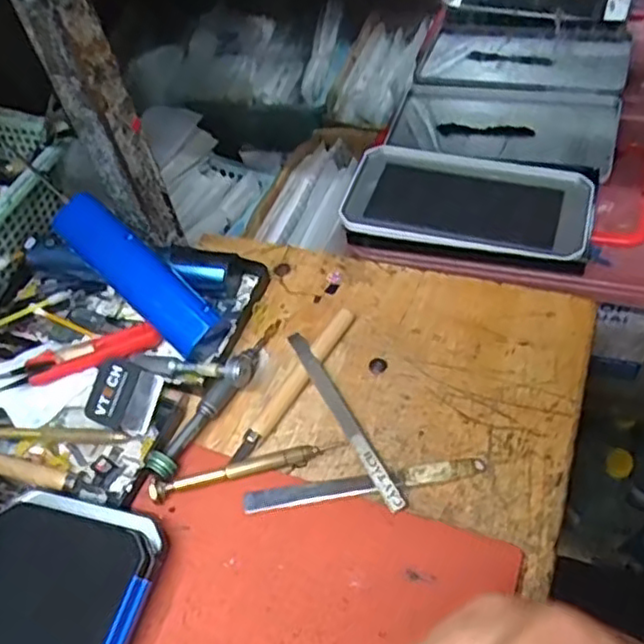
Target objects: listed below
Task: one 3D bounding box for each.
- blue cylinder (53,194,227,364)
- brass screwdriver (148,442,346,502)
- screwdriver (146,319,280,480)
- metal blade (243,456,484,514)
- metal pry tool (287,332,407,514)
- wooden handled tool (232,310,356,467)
[{"bbox_3d":[-0.117,-0.031,0.435,0.133,0.024,0.035,42,64,9],"label":"blue cylinder"},{"bbox_3d":[-0.041,0.080,0.376,0.106,0.008,0.009,-16,51,-3],"label":"brass screwdriver"},{"bbox_3d":[-0.059,0.040,0.410,0.017,0.017,0.126,21,58,24],"label":"screwdriver"},{"bbox_3d":[0.023,0.087,0.366,0.129,0.009,0.014,-9,51,2],"label":"metal blade"},{"bbox_3d":[0.012,0.053,0.391,0.011,0.008,0.128,-26,52,-11],"label":"metal pry tool"},{"bbox_3d":[-0.016,0.035,0.413,0.015,0.010,0.120,25,59,26],"label":"wooden handled tool"}]

